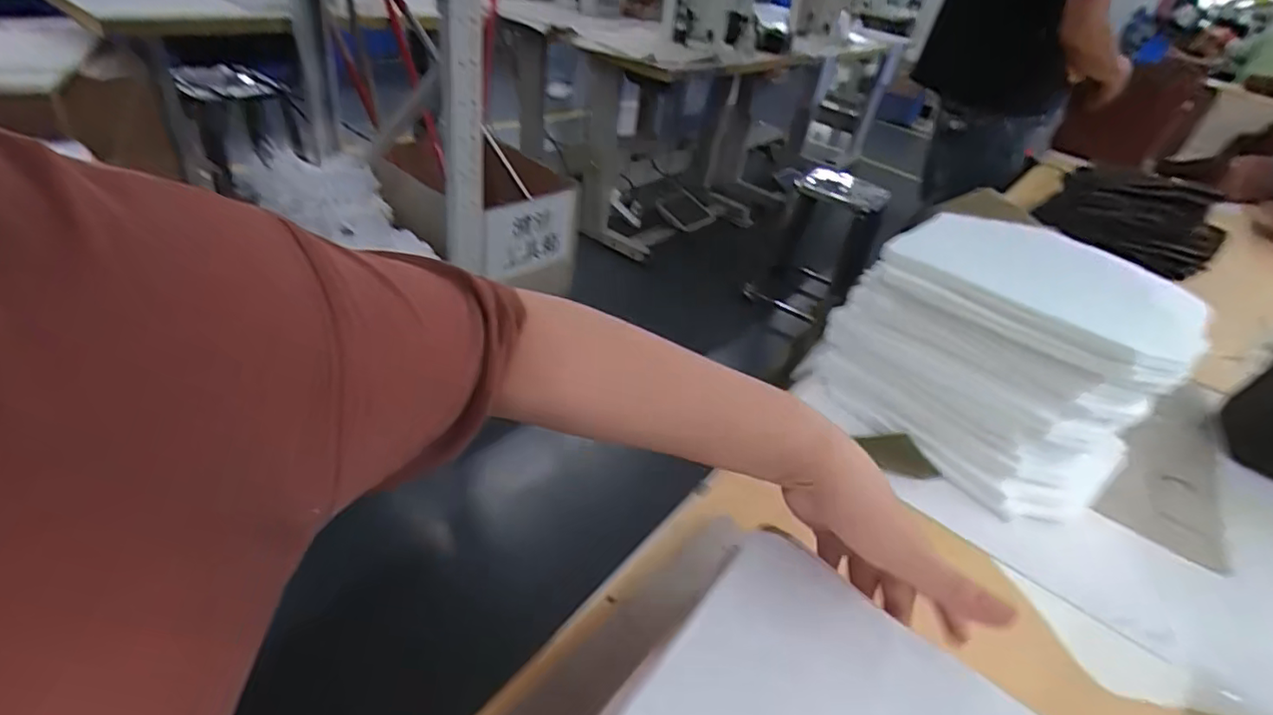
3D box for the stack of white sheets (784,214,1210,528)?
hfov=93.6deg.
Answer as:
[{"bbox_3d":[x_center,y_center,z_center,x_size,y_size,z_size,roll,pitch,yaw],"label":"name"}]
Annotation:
[{"bbox_3d":[0.344,0.002,0.565,0.225,0.173,0.238,-15,44,-31],"label":"stack of white sheets"}]

